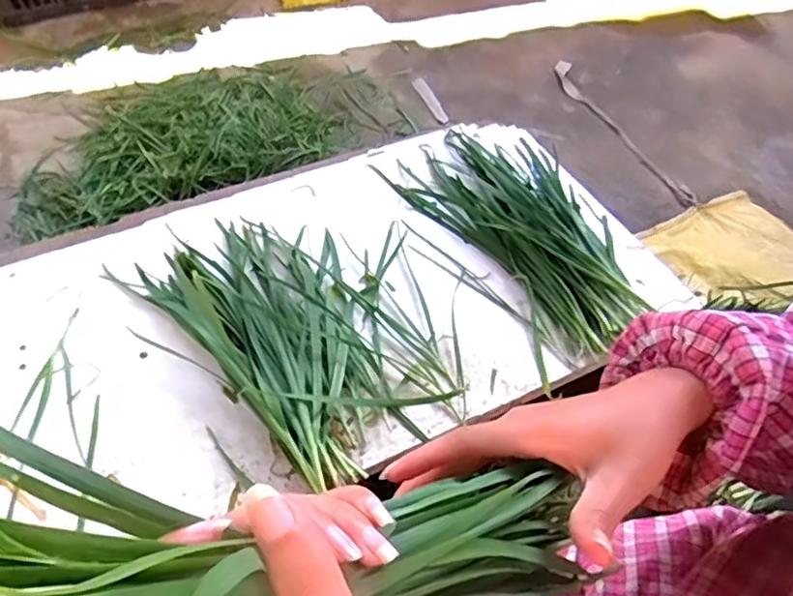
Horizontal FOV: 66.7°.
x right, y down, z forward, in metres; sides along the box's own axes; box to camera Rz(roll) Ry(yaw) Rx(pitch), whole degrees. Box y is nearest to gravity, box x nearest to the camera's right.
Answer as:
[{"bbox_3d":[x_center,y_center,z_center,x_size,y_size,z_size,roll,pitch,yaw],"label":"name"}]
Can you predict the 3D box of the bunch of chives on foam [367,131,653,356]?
[{"bbox_3d":[0.159,-0.099,0.693,0.191,0.049,0.334,-32,61,-25],"label":"bunch of chives on foam"}]

